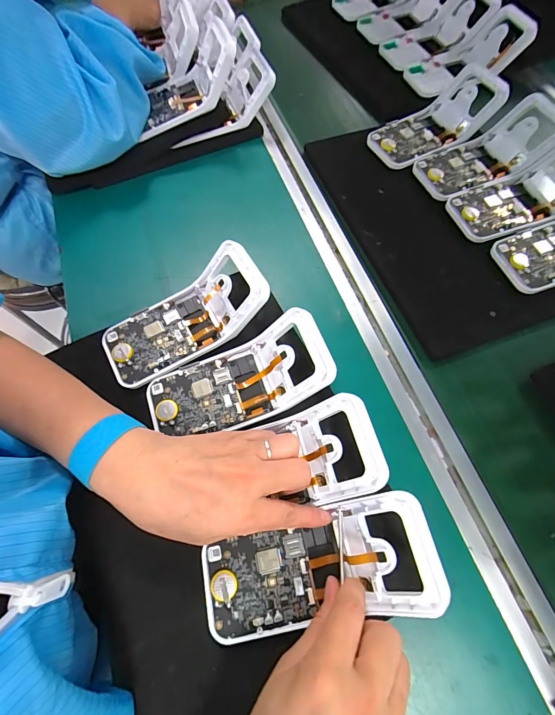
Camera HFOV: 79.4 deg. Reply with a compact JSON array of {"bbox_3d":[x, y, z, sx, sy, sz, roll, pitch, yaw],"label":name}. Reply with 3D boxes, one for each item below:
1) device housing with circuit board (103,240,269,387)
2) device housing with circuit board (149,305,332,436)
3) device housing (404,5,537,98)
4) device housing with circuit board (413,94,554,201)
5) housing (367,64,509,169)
[{"bbox_3d":[-0.090,-0.038,0.343,0.176,0.040,0.080,-32,70,5],"label":"device housing with circuit board"},{"bbox_3d":[-0.034,0.022,0.316,0.170,0.038,0.076,-21,69,8],"label":"device housing with circuit board"},{"bbox_3d":[0.294,-0.468,0.525,0.172,0.048,0.082,-19,68,9],"label":"device housing"},{"bbox_3d":[0.268,-0.265,0.422,0.177,0.045,0.088,-26,70,-8],"label":"device housing with circuit board"},{"bbox_3d":[0.215,-0.327,0.451,0.184,0.043,0.086,-31,71,-10],"label":"housing"}]

